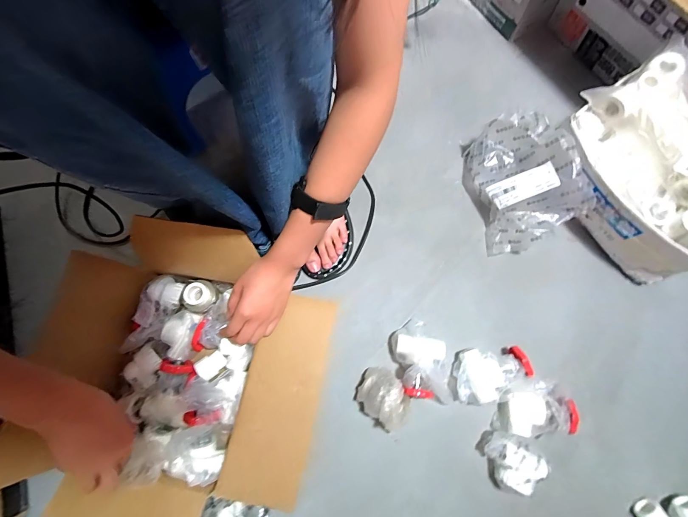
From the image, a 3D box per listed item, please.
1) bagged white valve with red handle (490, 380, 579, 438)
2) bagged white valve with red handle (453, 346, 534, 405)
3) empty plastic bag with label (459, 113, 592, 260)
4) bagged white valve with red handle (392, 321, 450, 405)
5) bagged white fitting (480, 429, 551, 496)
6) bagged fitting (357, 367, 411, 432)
[{"bbox_3d":[0.268,0.213,0.444,0.099,0.059,0.075,3,75,2],"label":"bagged white valve with red handle"},{"bbox_3d":[0.214,0.170,0.460,0.102,0.052,0.074,-7,74,0],"label":"bagged white valve with red handle"},{"bbox_3d":[0.283,-0.124,0.498,0.117,0.128,0.197,-11,74,-1],"label":"empty plastic bag with label"},{"bbox_3d":[0.117,0.152,0.460,0.075,0.063,0.123,-11,74,-1],"label":"bagged white valve with red handle"},{"bbox_3d":[0.230,0.282,0.434,0.076,0.040,0.062,37,79,11],"label":"bagged white fitting"},{"bbox_3d":[0.059,0.202,0.458,0.077,0.059,0.064,36,78,11],"label":"bagged fitting"}]

